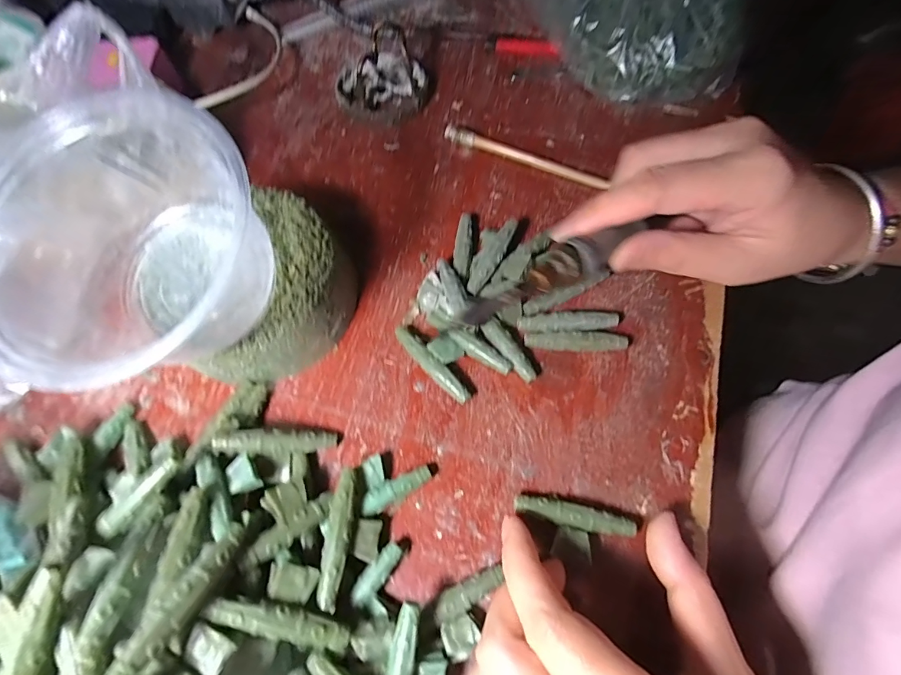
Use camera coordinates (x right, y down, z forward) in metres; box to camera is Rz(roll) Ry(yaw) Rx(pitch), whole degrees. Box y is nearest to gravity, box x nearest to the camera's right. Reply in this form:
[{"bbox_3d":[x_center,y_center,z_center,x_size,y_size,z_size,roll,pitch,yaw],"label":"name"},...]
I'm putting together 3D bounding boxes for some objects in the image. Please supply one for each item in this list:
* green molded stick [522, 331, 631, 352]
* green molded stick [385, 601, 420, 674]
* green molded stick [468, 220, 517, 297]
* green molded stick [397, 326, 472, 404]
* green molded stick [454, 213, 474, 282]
[{"bbox_3d":[0.070,0.002,0.234,0.056,0.010,0.010,0,67,1],"label":"green molded stick"},{"bbox_3d":[-0.019,0.126,0.166,0.010,0.010,0.034,5,67,3],"label":"green molded stick"},{"bbox_3d":[0.023,-0.050,0.247,0.016,0.007,0.054,27,70,12],"label":"green molded stick"},{"bbox_3d":[-0.011,0.015,0.231,0.056,0.010,0.009,42,74,16],"label":"green molded stick"},{"bbox_3d":[0.008,-0.056,0.261,0.011,0.012,0.045,6,68,3],"label":"green molded stick"}]

